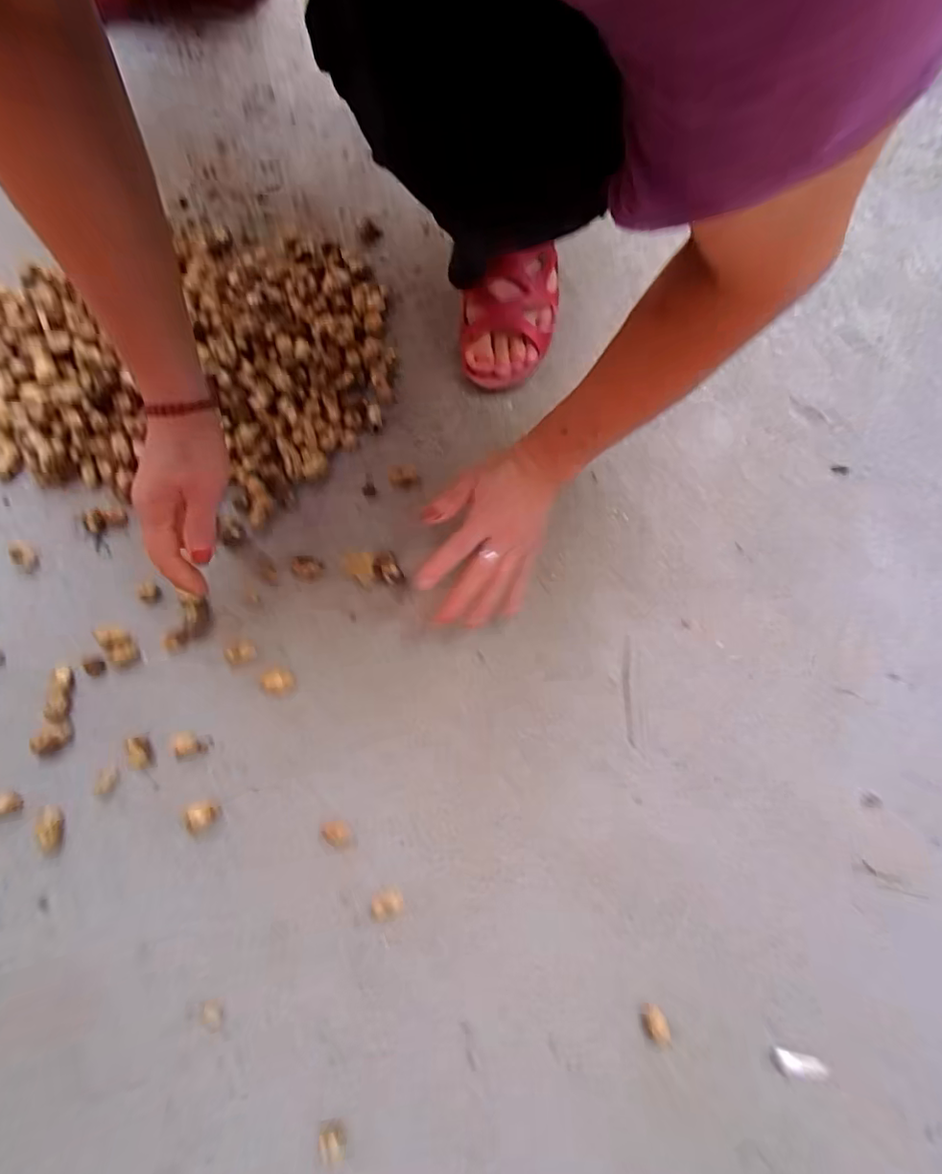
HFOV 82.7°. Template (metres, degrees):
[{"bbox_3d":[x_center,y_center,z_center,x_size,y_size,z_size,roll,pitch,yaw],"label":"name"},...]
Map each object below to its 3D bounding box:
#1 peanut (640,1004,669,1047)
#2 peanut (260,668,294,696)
[{"bbox_3d":[0.141,0.335,0.410,0.016,0.018,0.023,-23,79,-6],"label":"peanut"},{"bbox_3d":[-0.167,0.081,0.458,0.028,0.010,0.022,-4,77,-2],"label":"peanut"}]

